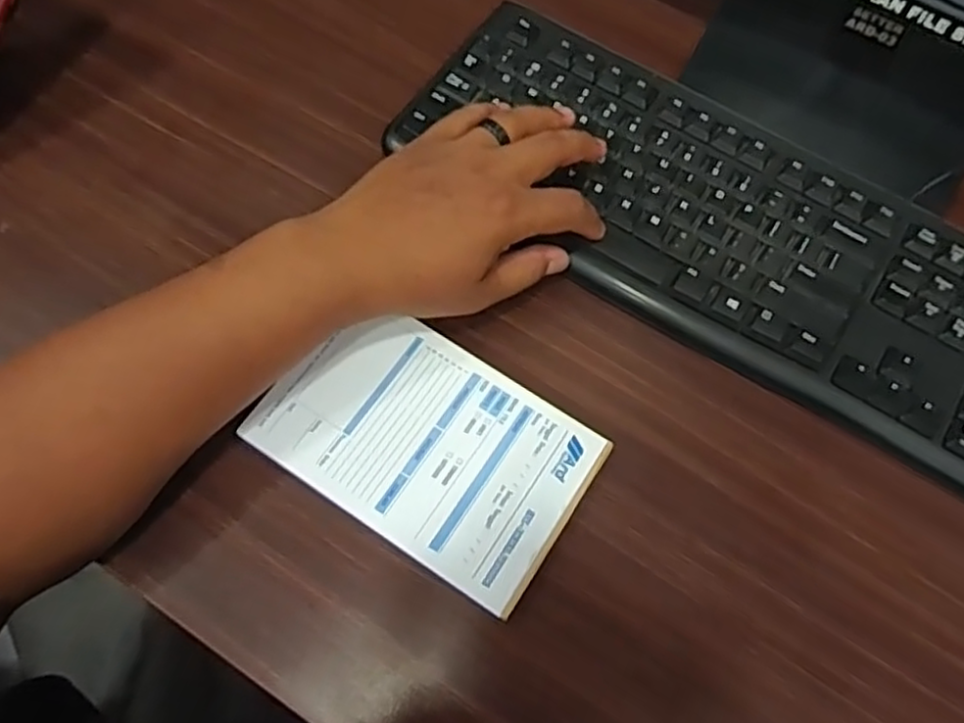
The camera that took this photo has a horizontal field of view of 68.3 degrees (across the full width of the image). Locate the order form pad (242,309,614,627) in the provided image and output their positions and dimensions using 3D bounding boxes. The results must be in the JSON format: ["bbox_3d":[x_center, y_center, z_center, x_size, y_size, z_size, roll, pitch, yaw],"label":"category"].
[{"bbox_3d":[-0.027,0.043,0.373,0.159,0.007,0.106,32,72,10],"label":"order form pad"}]

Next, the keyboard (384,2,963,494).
[{"bbox_3d":[0.162,-0.073,0.420,0.434,0.014,0.156,36,73,12],"label":"keyboard"}]

